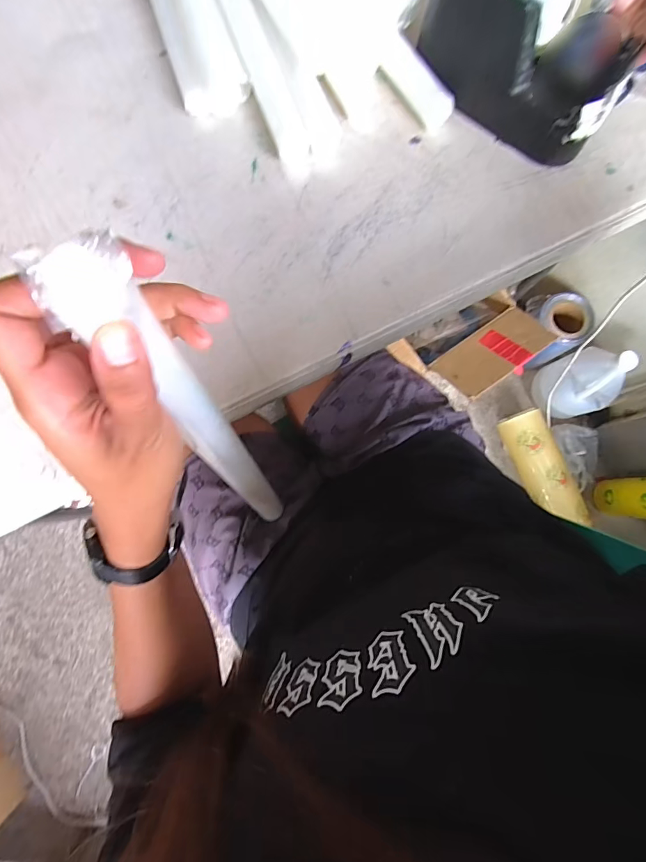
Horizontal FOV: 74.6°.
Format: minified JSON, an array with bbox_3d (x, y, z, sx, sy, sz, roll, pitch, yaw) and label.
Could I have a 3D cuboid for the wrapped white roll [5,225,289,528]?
[{"bbox_3d":[-0.072,0.012,0.301,0.027,0.363,0.031,-14,68,-3],"label":"wrapped white roll"}]

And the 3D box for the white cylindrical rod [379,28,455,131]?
[{"bbox_3d":[0.090,-0.342,0.415,0.029,0.021,0.095,-34,83,-7],"label":"white cylindrical rod"}]

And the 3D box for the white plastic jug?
[{"bbox_3d":[0.587,-0.110,0.970,0.121,0.235,0.142,-19,82,-5],"label":"white plastic jug"}]

